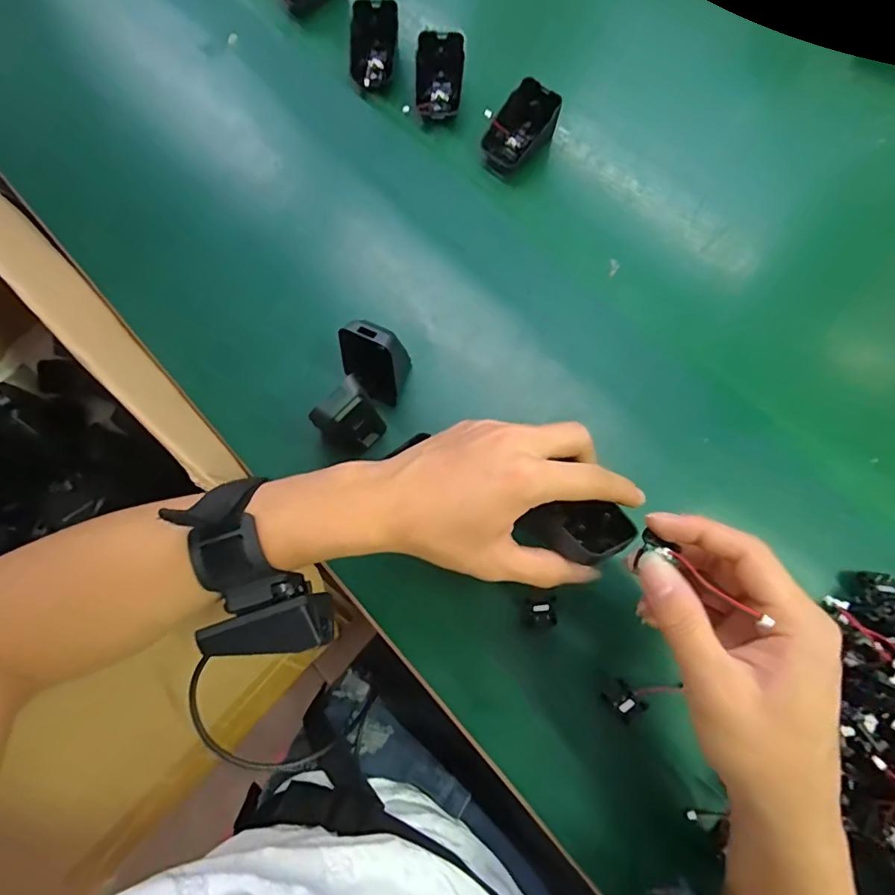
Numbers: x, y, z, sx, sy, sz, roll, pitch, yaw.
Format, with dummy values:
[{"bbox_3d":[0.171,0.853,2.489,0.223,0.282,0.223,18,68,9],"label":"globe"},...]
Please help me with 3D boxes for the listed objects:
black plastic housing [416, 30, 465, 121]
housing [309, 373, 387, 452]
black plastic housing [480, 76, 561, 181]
[{"bbox_3d":[-0.006,-0.334,0.461,0.045,0.038,0.061,3,74,3],"label":"black plastic housing"},{"bbox_3d":[-0.067,-0.018,0.357,0.023,0.066,0.039,43,80,13],"label":"housing"},{"bbox_3d":[0.063,-0.277,0.444,0.064,0.041,0.046,-39,76,-9],"label":"black plastic housing"}]

